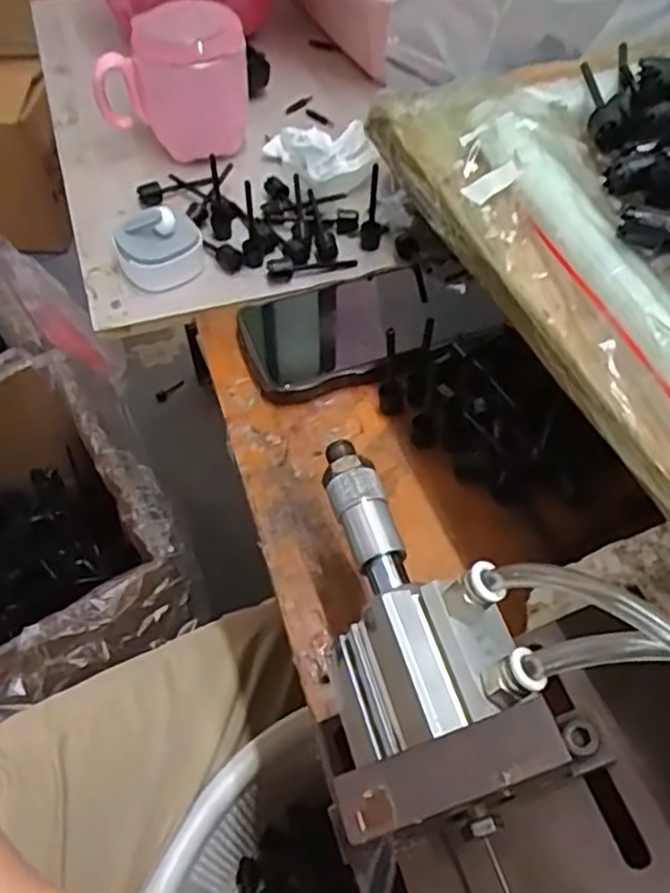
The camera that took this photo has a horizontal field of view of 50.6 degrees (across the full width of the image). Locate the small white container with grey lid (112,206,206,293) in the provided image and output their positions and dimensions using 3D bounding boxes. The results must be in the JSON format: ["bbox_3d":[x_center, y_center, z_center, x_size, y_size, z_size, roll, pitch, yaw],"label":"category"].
[{"bbox_3d":[-0.117,-0.136,0.471,0.056,0.041,0.044,-20,57,-14],"label":"small white container with grey lid"}]

